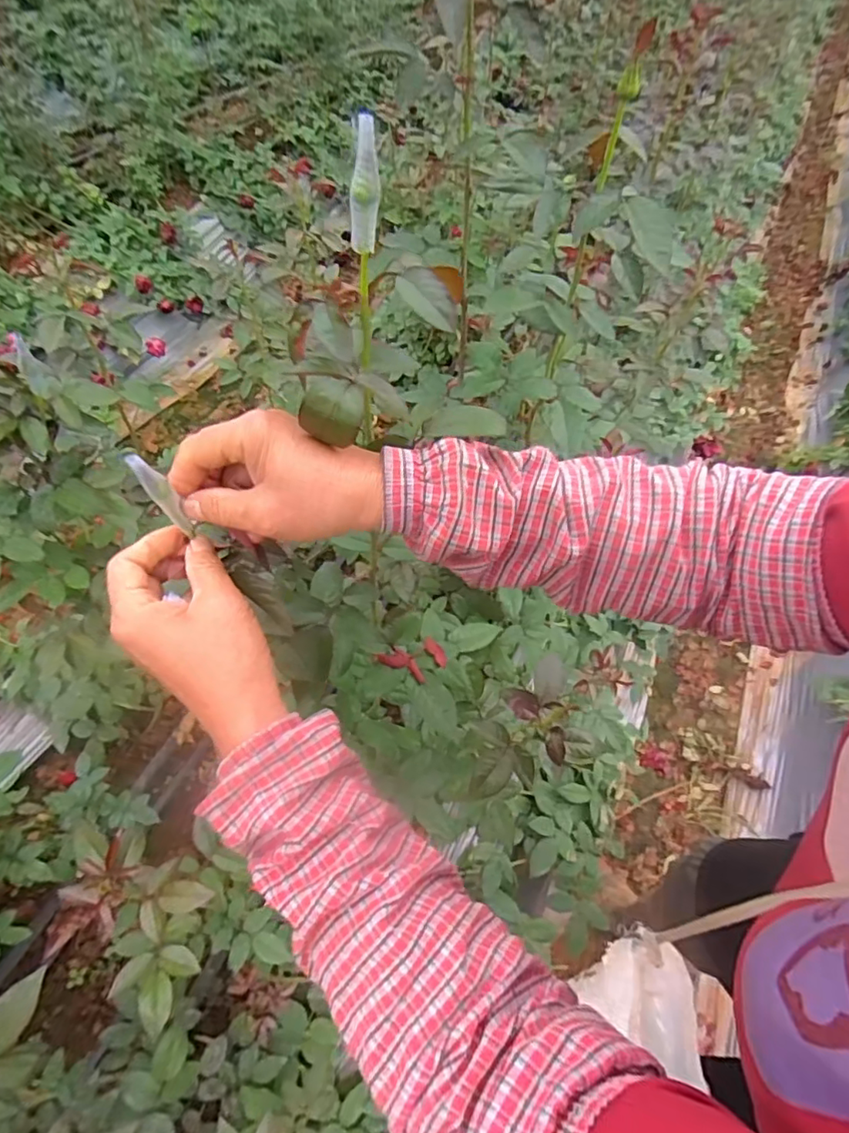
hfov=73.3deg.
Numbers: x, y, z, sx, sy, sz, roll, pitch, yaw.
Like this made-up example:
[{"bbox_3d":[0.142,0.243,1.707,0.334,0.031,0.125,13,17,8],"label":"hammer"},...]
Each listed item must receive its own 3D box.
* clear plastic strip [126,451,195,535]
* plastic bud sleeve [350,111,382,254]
[{"bbox_3d":[-0.159,-0.043,0.350,0.012,0.064,0.012,6,53,20],"label":"clear plastic strip"},{"bbox_3d":[-0.030,-0.191,0.288,0.014,0.056,0.016,-3,55,-7],"label":"plastic bud sleeve"}]

